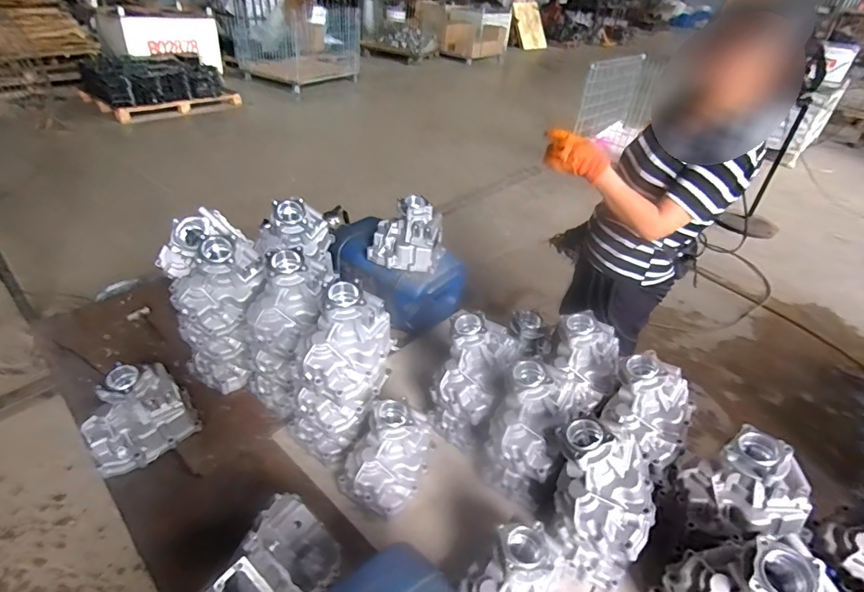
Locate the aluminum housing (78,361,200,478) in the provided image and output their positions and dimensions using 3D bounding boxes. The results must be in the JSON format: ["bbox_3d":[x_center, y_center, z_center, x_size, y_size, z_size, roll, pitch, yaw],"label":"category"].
[{"bbox_3d":[-0.723,0.296,1.144,0.126,0.216,0.232,33,44,32],"label":"aluminum housing"}]

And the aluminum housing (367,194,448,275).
[{"bbox_3d":[-0.081,-0.202,1.497,0.235,0.207,0.120,10,37,6],"label":"aluminum housing"}]

